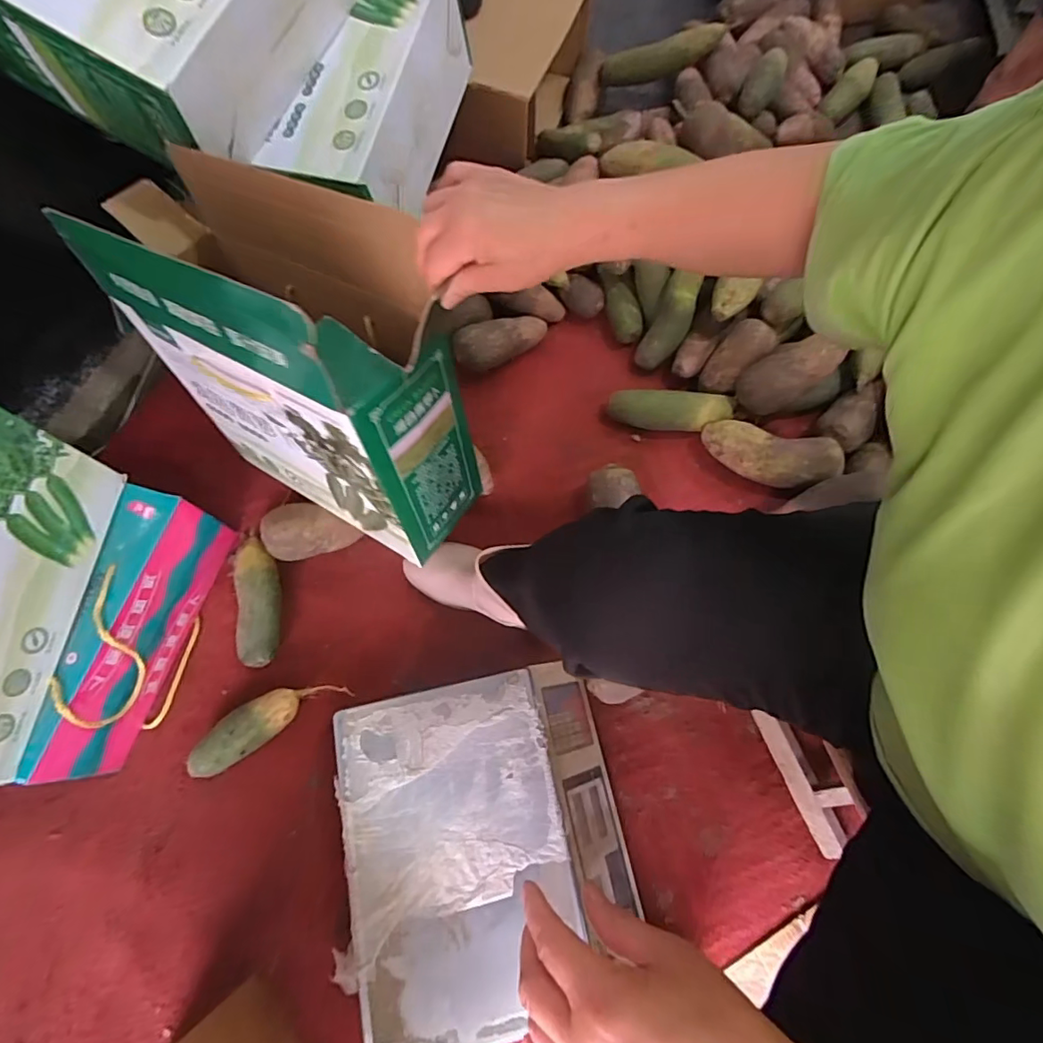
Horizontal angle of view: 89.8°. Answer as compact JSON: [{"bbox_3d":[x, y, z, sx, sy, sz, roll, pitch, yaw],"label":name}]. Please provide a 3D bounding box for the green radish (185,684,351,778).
[{"bbox_3d":[-0.318,0.249,0.663,0.202,0.052,0.060,-31,74,-10],"label":"green radish"}]

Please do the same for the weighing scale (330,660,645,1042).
[{"bbox_3d":[-0.036,0.352,0.590,0.296,0.083,0.324,-11,71,-4],"label":"weighing scale"}]

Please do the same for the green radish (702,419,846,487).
[{"bbox_3d":[0.361,-0.094,0.777,0.185,0.083,0.072,14,72,5],"label":"green radish"}]

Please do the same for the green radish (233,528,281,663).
[{"bbox_3d":[-0.356,0.108,0.712,0.049,0.058,0.169,-8,71,-3],"label":"green radish"}]

